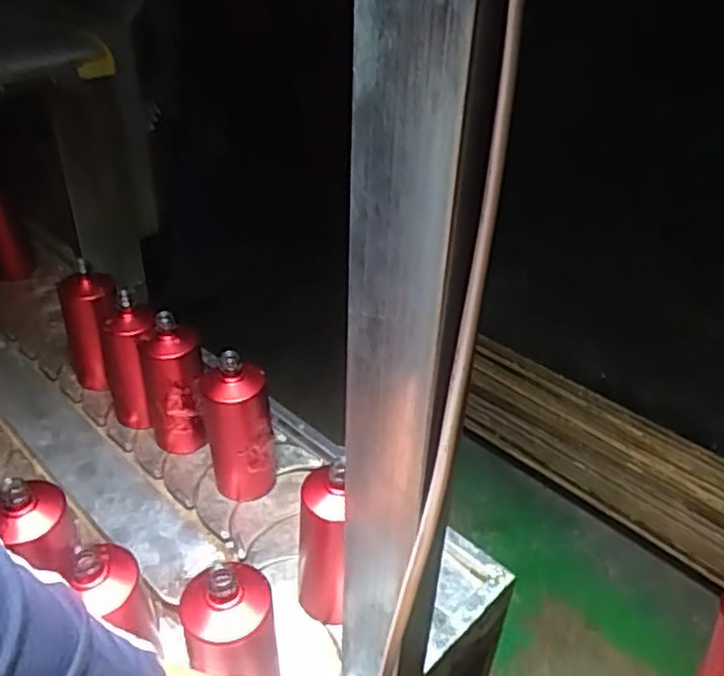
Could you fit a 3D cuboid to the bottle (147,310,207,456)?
[{"bbox_3d":[-0.263,0.068,1.001,0.080,0.191,0.071,-6,39,-12],"label":"bottle"}]

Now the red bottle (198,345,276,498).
[{"bbox_3d":[-0.163,0.120,0.933,0.083,0.203,0.070,-6,39,-12],"label":"red bottle"}]

